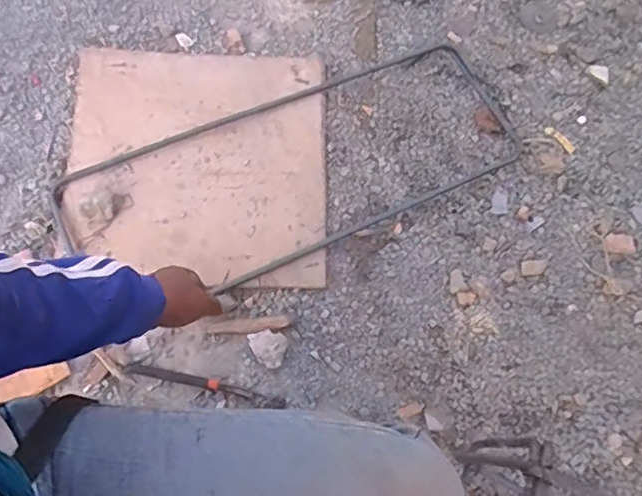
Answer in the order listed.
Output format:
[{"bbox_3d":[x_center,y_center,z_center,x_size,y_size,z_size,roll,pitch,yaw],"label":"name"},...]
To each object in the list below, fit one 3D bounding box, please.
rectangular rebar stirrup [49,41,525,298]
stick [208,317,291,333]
[{"bbox_3d":[-0.035,-0.124,0.907,0.722,0.015,0.275,-24,73,-13],"label":"rectangular rebar stirrup"},{"bbox_3d":[-0.106,0.112,0.828,0.116,0.007,0.020,-3,69,-1],"label":"stick"}]

